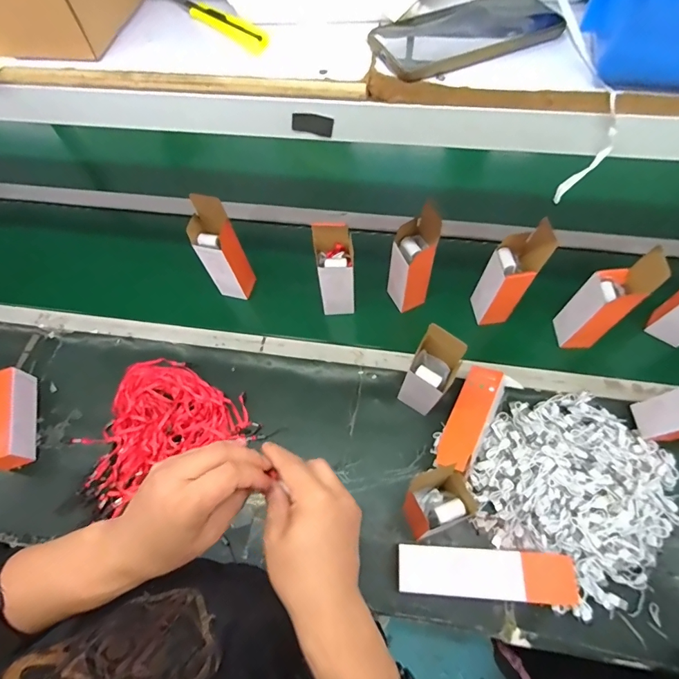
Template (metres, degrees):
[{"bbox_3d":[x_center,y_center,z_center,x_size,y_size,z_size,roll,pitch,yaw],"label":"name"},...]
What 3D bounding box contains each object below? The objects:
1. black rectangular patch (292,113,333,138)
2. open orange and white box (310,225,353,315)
[{"bbox_3d":[-0.025,-0.201,0.382,0.038,0.022,0.004,4,64,4],"label":"black rectangular patch"},{"bbox_3d":[-0.007,-0.128,0.792,0.072,0.194,0.076,-5,63,-1],"label":"open orange and white box"}]

